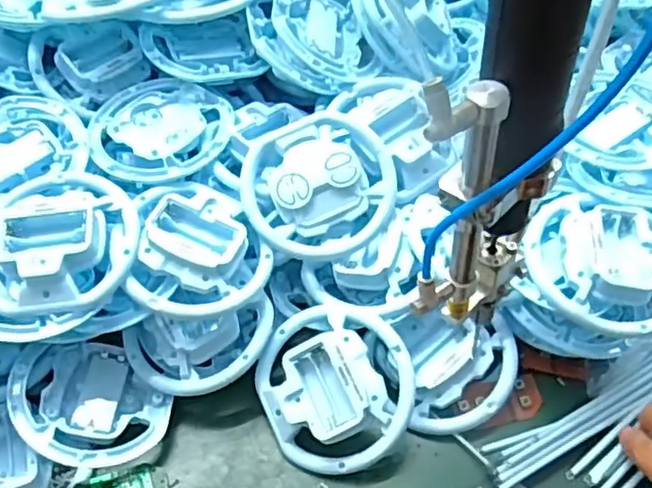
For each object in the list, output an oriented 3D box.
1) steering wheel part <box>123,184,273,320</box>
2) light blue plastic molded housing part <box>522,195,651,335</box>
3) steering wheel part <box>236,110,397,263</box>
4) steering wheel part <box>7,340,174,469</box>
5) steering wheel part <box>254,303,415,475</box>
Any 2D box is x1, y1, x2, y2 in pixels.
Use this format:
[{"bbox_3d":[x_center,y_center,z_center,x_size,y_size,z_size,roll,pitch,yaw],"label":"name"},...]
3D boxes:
[{"bbox_3d":[-0.083,0.006,0.439,0.089,0.037,0.092,4,60,-9],"label":"steering wheel part"},{"bbox_3d":[0.174,0.010,0.417,0.085,0.030,0.100,-19,53,-14],"label":"light blue plastic molded housing part"},{"bbox_3d":[-0.004,-0.037,0.455,0.103,0.028,0.098,-20,78,-7],"label":"steering wheel part"},{"bbox_3d":[-0.155,0.105,0.429,0.093,0.022,0.088,2,47,-28],"label":"steering wheel part"},{"bbox_3d":[0.011,0.089,0.424,0.086,0.034,0.106,-25,71,-12],"label":"steering wheel part"}]

